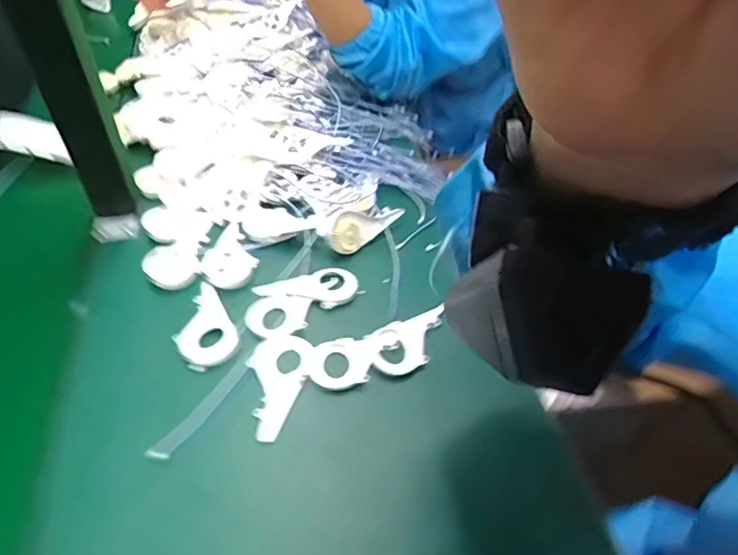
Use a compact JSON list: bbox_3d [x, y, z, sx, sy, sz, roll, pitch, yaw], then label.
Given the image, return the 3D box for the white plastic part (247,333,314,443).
[{"bbox_3d":[-0.080,0.086,0.428,0.048,0.008,0.096,16,48,5],"label":"white plastic part"}]

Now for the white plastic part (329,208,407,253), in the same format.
[{"bbox_3d":[-0.004,-0.059,0.547,0.090,0.028,0.030,-23,52,-27],"label":"white plastic part"}]

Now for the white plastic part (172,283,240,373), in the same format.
[{"bbox_3d":[-0.150,0.043,0.463,0.050,0.012,0.086,-21,51,-26],"label":"white plastic part"}]

